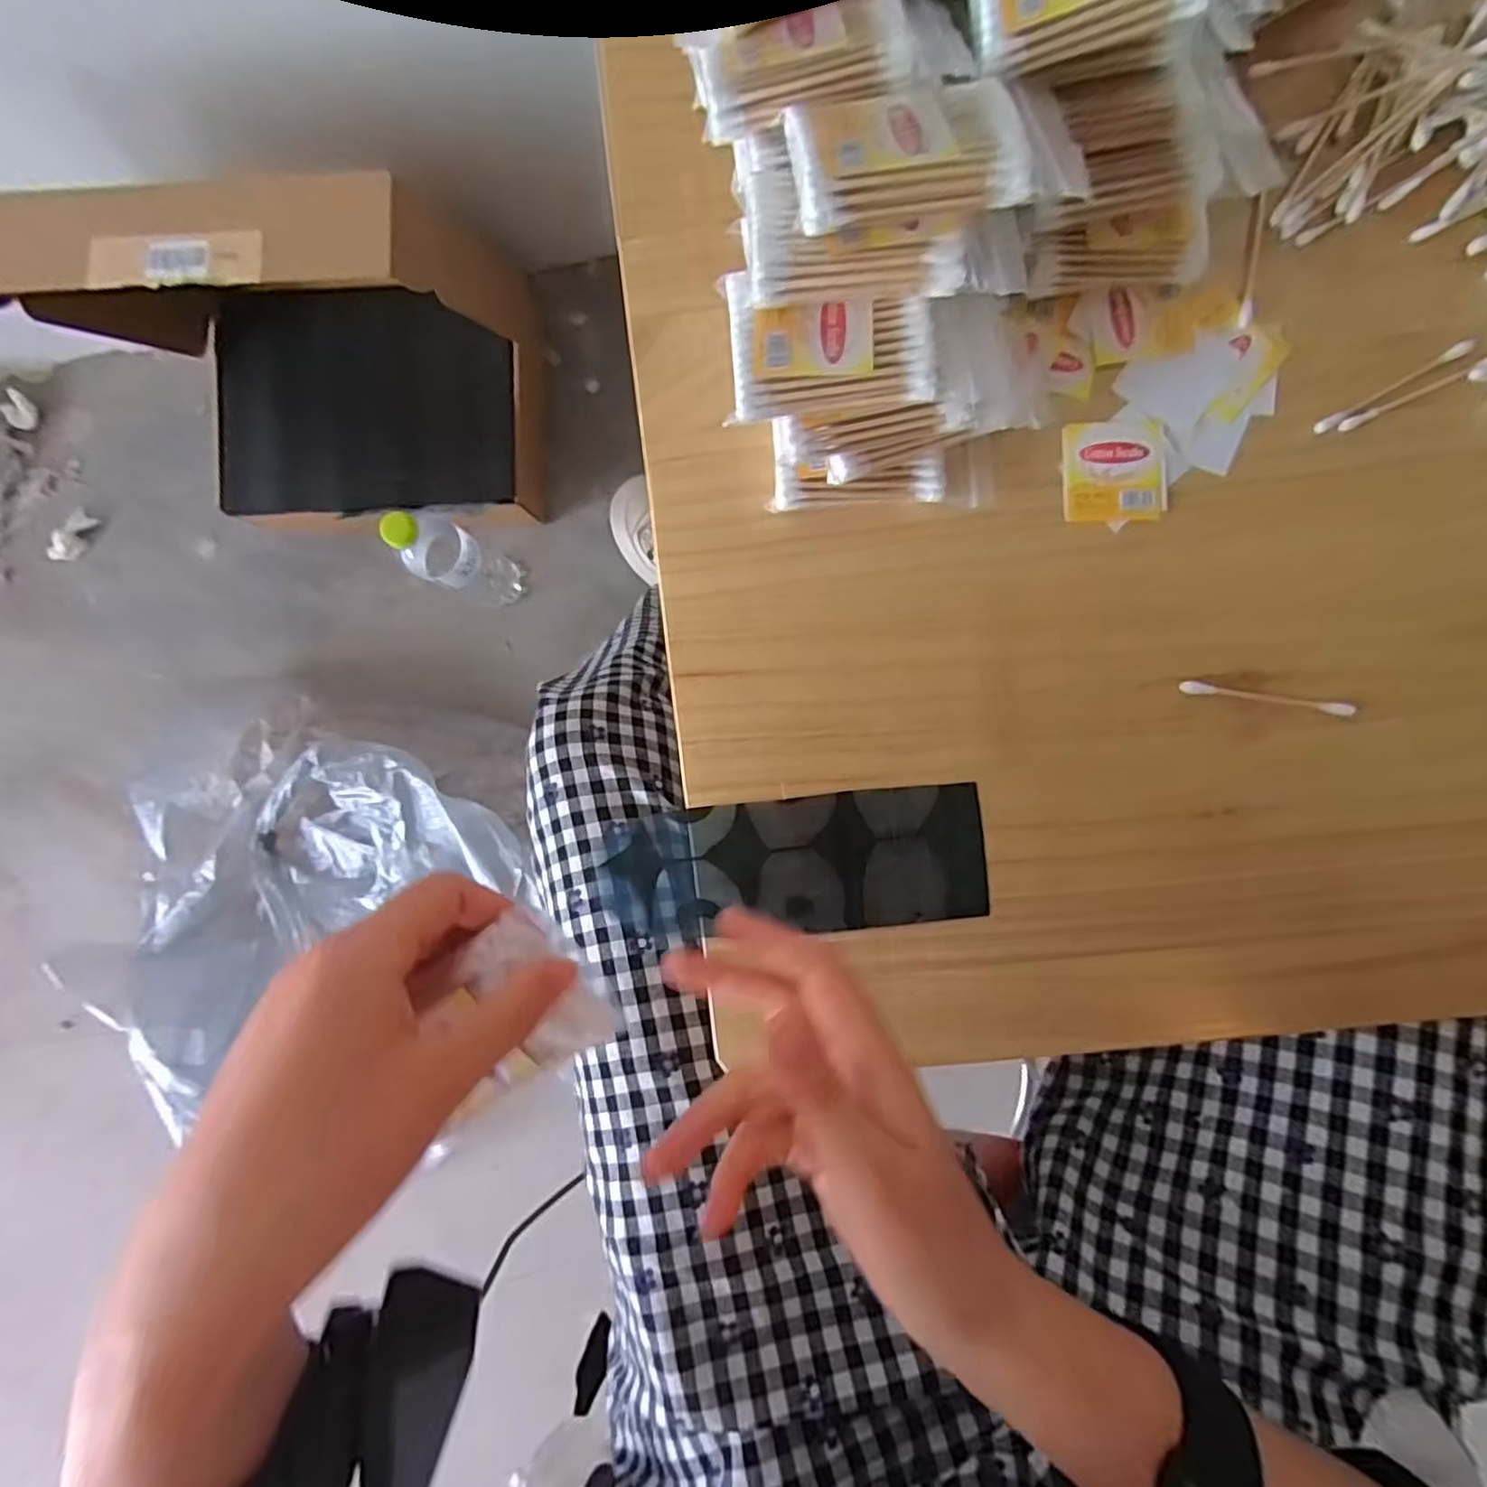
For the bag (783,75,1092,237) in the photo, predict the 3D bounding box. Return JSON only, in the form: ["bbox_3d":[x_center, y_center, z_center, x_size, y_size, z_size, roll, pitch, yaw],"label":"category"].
[{"bbox_3d":[0.061,-0.196,0.223,0.090,0.016,0.056,-4,77,0],"label":"bag"}]

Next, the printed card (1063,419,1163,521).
[{"bbox_3d":[0.162,-0.119,0.297,0.042,0.004,0.042,-1,89,2],"label":"printed card"}]

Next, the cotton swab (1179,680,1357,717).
[{"bbox_3d":[0.225,-0.020,0.294,0.071,0.009,0.007,9,90,2],"label":"cotton swab"}]

